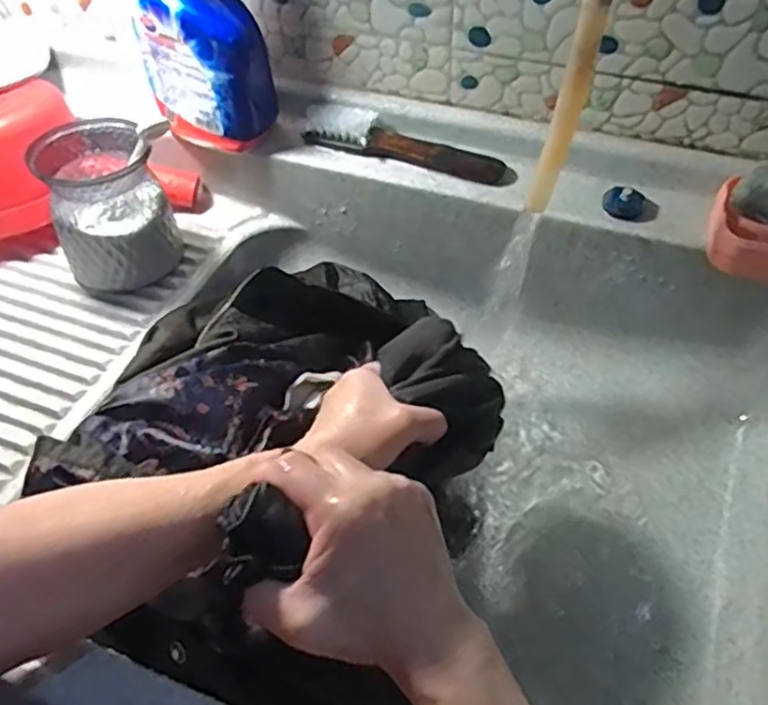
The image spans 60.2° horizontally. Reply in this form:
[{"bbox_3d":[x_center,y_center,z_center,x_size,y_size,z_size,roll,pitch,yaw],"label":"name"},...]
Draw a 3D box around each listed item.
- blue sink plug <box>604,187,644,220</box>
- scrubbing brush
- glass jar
[{"bbox_3d":[0.207,-0.129,0.572,0.033,0.015,0.028,13,54,13],"label":"blue sink plug"},{"bbox_3d":[0.023,-0.196,0.631,0.207,0.034,0.039,16,55,15],"label":"scrubbing brush"},{"bbox_3d":[-0.253,-0.135,0.614,0.114,0.119,0.105,-33,58,-20],"label":"glass jar"}]

